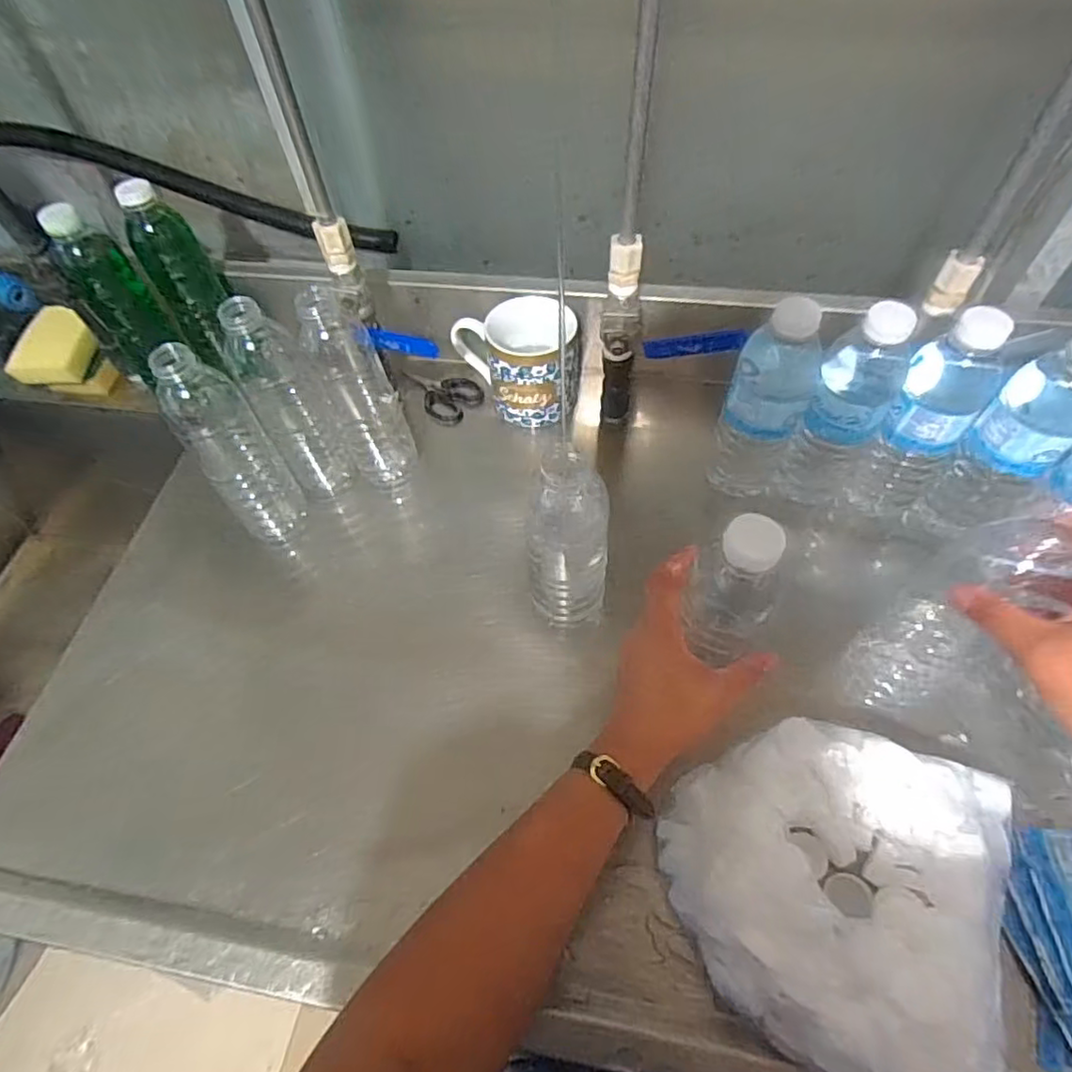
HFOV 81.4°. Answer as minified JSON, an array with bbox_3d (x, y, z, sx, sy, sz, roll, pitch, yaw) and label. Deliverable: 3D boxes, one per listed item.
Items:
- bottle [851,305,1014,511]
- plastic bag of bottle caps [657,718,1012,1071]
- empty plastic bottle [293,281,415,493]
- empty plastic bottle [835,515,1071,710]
[{"bbox_3d":[0.308,-0.087,0.496,0.052,0.195,0.066,-39,64,-20],"label":"bottle"},{"bbox_3d":[0.196,0.220,0.407,0.217,0.061,0.217,26,63,18],"label":"plastic bag of bottle caps"},{"bbox_3d":[-0.161,-0.134,0.573,0.061,0.204,0.065,-17,58,-8],"label":"empty plastic bottle"},{"bbox_3d":[0.275,0.060,0.409,0.067,0.203,0.059,-24,64,-13],"label":"empty plastic bottle"}]

